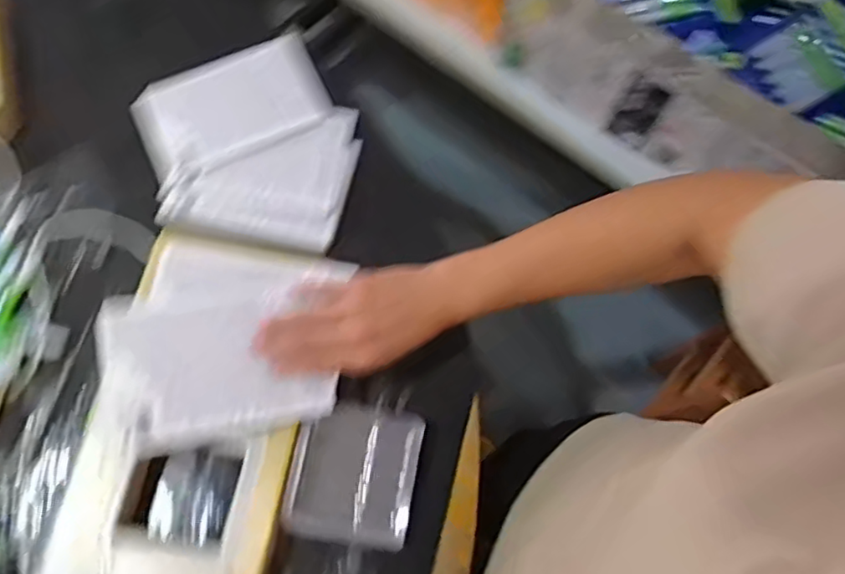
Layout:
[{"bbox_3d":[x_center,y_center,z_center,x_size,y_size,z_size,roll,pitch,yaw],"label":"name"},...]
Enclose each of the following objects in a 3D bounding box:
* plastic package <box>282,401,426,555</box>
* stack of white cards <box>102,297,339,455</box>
[{"bbox_3d":[-0.057,0.157,0.539,0.102,0.015,0.113,10,74,1],"label":"plastic package"},{"bbox_3d":[-0.163,0.061,0.519,0.161,0.019,0.117,-7,76,-24],"label":"stack of white cards"}]

